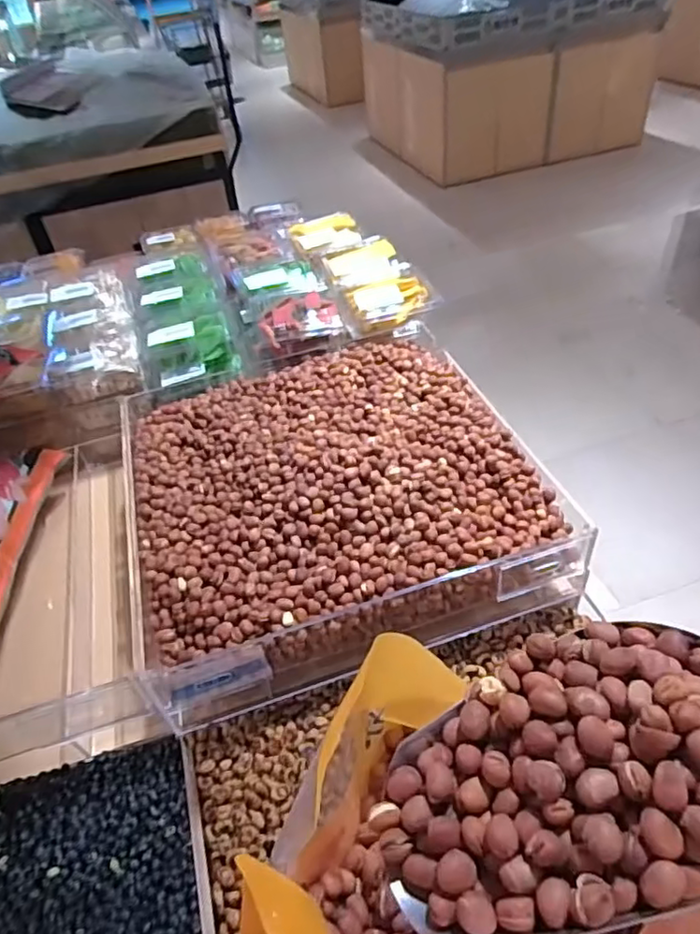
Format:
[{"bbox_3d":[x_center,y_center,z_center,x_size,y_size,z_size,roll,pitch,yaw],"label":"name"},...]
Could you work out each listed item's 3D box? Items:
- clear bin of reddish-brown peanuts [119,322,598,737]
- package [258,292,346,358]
[{"bbox_3d":[-0.027,0.011,0.660,0.402,0.120,0.422,-15,43,-8],"label":"clear bin of reddish-brown peanuts"},{"bbox_3d":[-0.067,-0.191,0.794,0.110,0.041,0.081,-11,43,-4],"label":"package"}]

